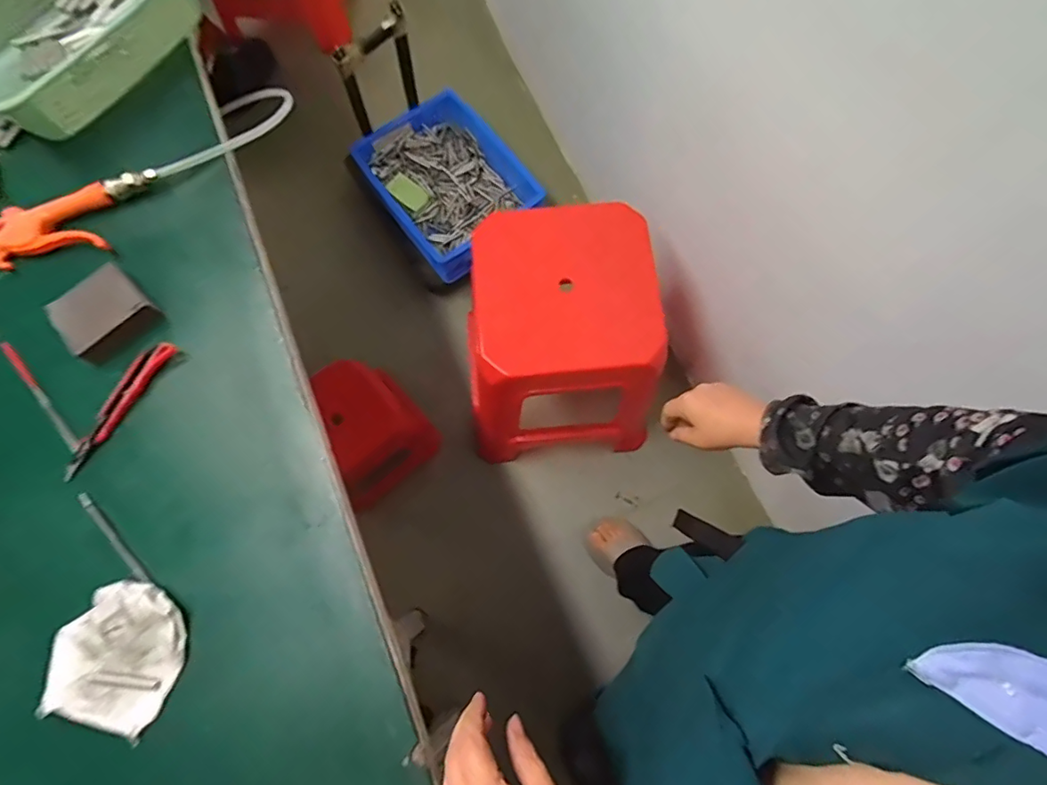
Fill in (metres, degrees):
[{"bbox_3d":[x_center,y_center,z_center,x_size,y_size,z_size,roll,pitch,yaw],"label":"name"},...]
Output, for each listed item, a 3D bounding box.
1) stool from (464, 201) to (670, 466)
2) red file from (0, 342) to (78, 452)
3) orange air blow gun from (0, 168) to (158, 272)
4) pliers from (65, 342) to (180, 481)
[{"bbox_3d":[0.068,-0.083,1.013,0.342,0.497,0.293,-7,73,0],"label":"stool"},{"bbox_3d":[-0.488,0.002,0.522,0.010,0.004,0.150,-42,76,-12],"label":"red file"},{"bbox_3d":[-0.527,-0.165,0.559,0.272,0.034,0.090,-24,74,-5],"label":"orange air blow gun"},{"bbox_3d":[-0.399,0.012,0.506,0.025,0.018,0.150,30,77,10],"label":"pliers"}]

